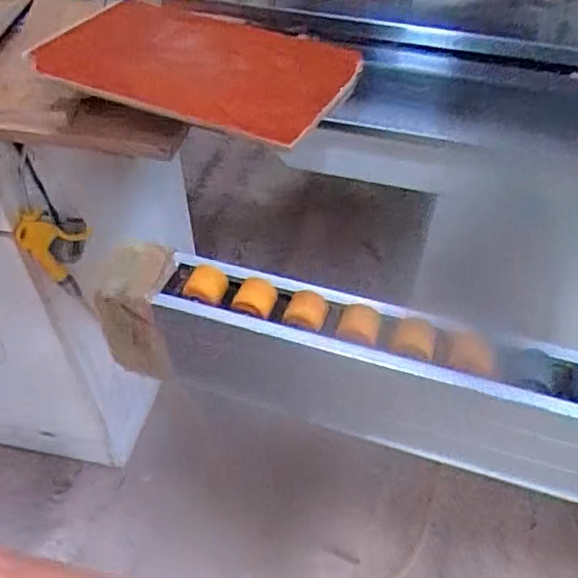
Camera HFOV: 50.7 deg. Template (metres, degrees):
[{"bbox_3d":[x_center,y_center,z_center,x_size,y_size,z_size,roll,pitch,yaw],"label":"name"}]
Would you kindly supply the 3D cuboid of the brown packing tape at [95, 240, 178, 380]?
[{"bbox_3d":[-0.114,0.019,0.473,0.054,0.091,0.058,7,46,5],"label":"brown packing tape"}]

